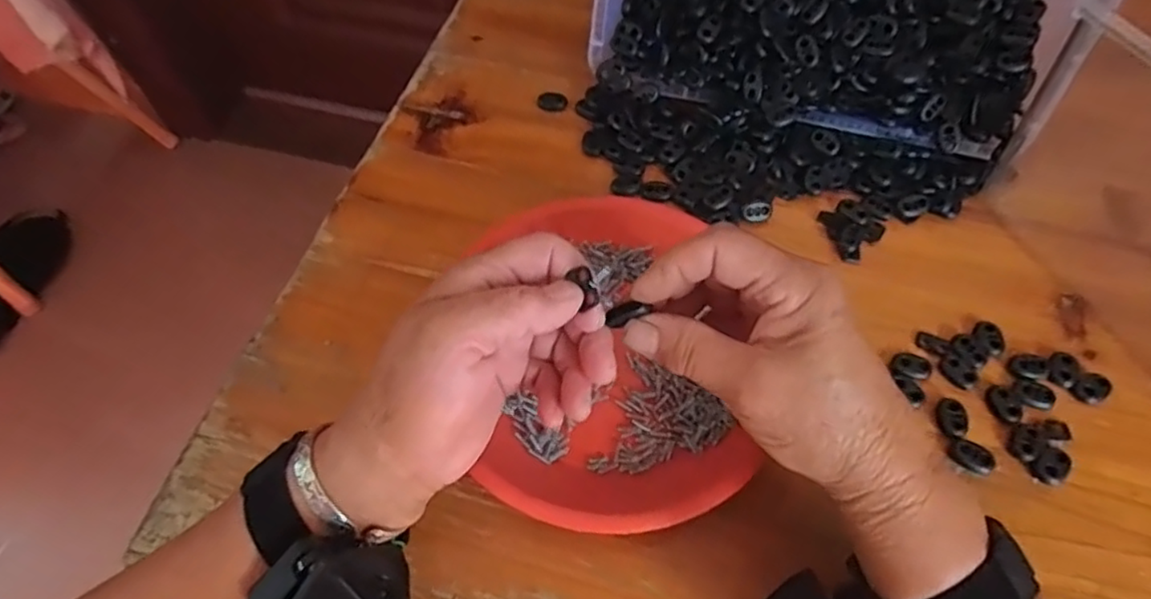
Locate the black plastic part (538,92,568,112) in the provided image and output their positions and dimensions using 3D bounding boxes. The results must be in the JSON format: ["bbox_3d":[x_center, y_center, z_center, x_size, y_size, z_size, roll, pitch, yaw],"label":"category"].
[{"bbox_3d":[-0.017,-0.147,0.474,0.022,0.004,0.018,4,61,2],"label":"black plastic part"}]

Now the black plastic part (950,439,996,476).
[{"bbox_3d":[0.211,0.082,0.337,0.021,0.004,0.014,36,67,18],"label":"black plastic part"}]

